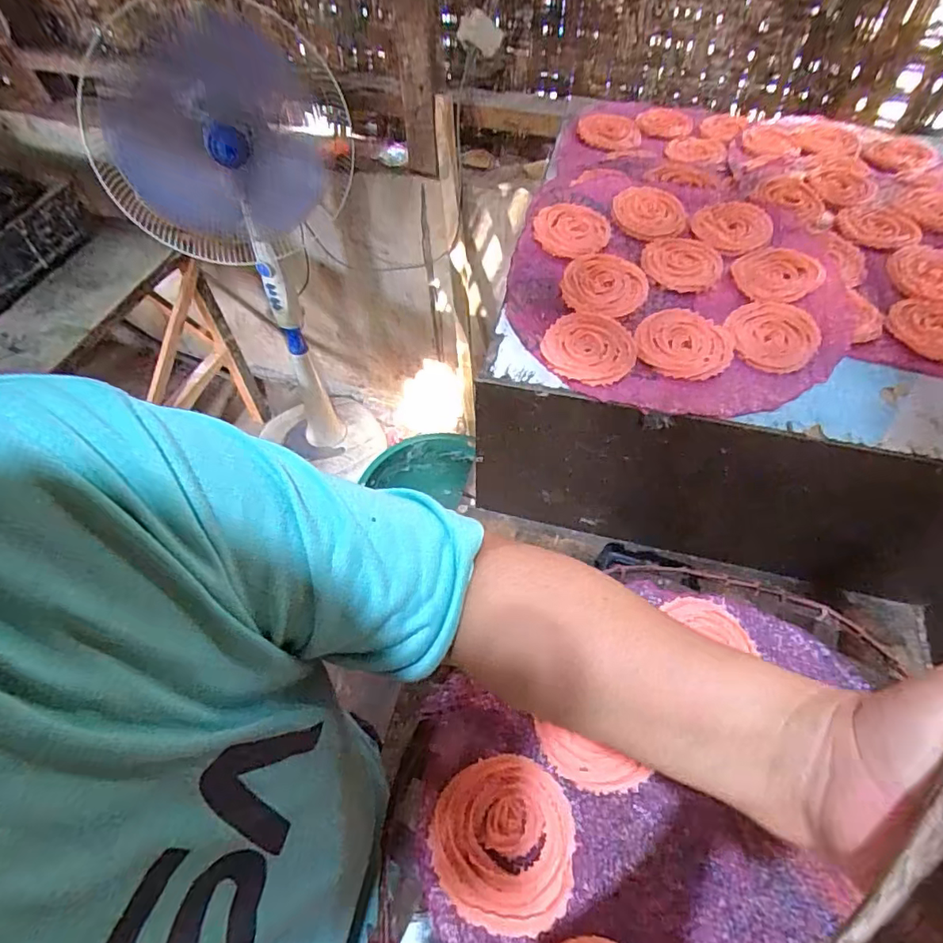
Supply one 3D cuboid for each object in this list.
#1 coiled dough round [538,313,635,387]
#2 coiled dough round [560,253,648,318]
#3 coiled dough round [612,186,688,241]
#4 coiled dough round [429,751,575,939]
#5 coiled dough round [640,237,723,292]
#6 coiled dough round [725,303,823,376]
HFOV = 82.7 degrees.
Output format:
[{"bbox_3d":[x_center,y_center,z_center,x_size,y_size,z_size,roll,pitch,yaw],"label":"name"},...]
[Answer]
[{"bbox_3d":[0.110,-0.116,0.500,0.084,0.005,0.086,0,60,1],"label":"coiled dough round"},{"bbox_3d":[0.135,-0.190,0.543,0.082,0.009,0.084,0,60,1],"label":"coiled dough round"},{"bbox_3d":[0.202,-0.296,0.607,0.081,0.014,0.085,0,60,1],"label":"coiled dough round"},{"bbox_3d":[0.018,0.214,0.313,0.080,0.011,0.082,5,60,3],"label":"coiled dough round"},{"bbox_3d":[0.222,-0.222,0.564,0.079,0.007,0.082,0,60,1],"label":"coiled dough round"},{"bbox_3d":[0.285,-0.131,0.505,0.080,0.006,0.080,0,60,1],"label":"coiled dough round"}]

